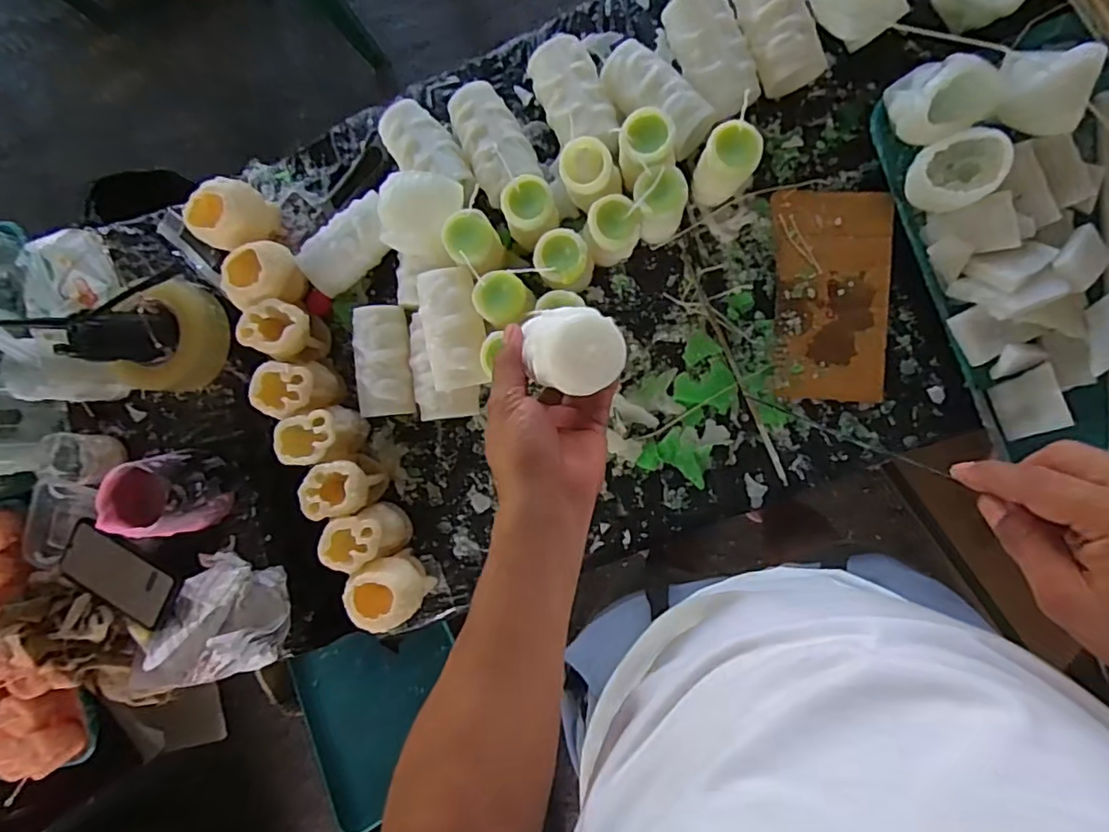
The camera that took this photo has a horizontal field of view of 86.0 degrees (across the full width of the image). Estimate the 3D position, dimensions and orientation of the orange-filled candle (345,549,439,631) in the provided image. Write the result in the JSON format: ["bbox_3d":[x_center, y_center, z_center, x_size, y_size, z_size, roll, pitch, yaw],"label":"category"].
[{"bbox_3d":[-0.180,0.192,0.661,0.069,0.077,0.073,-30,86,9],"label":"orange-filled candle"}]

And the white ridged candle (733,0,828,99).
[{"bbox_3d":[0.231,-0.401,0.614,0.066,0.059,0.132,-16,88,9],"label":"white ridged candle"}]

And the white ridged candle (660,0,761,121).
[{"bbox_3d":[0.166,-0.375,0.623,0.068,0.061,0.129,-22,87,9],"label":"white ridged candle"}]

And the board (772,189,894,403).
[{"bbox_3d":[0.289,-0.126,0.619,0.110,0.016,0.217,2,91,10],"label":"board"}]

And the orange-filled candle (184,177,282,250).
[{"bbox_3d":[-0.368,-0.228,0.689,0.075,0.079,0.080,21,94,9],"label":"orange-filled candle"}]

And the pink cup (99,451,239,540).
[{"bbox_3d":[-0.446,0.090,0.685,0.089,0.102,0.089,0,91,10],"label":"pink cup"}]

